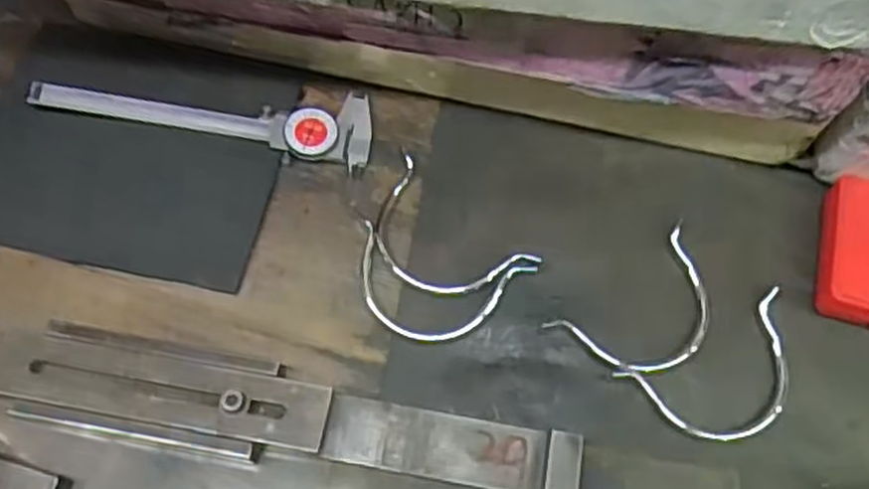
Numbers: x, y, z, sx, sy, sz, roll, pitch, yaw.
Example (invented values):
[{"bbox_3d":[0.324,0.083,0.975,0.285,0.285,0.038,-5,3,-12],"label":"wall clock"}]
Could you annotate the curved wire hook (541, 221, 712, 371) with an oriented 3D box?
[{"bbox_3d":[0.139,0.044,0.502,0.115,0.011,0.070,-35,72,-15],"label":"curved wire hook"}]

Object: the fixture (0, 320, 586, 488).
[{"bbox_3d":[-0.110,0.097,0.463,0.385,0.024,0.058,10,67,3],"label":"fixture"}]

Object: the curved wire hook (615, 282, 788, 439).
[{"bbox_3d":[0.182,0.083,0.485,0.120,0.007,0.069,-25,70,-12],"label":"curved wire hook"}]

